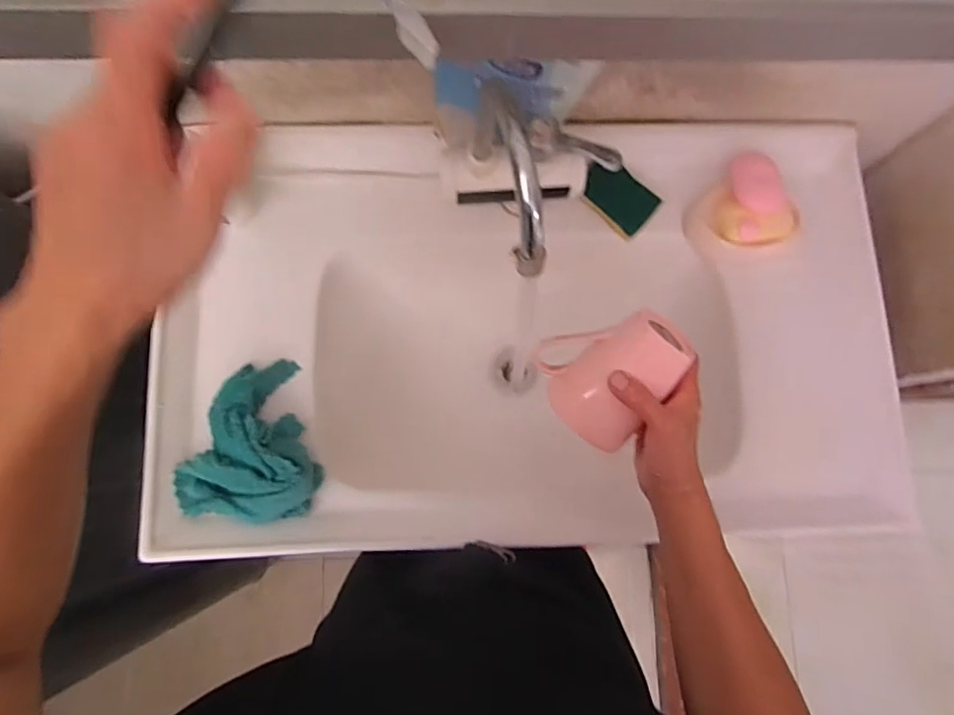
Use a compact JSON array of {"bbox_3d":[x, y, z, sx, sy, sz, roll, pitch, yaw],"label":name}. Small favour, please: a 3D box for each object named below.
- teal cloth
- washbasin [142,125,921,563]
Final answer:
[{"bbox_3d":[-0.232,0.083,0.579,0.138,0.042,0.161,5,80,-2],"label":"teal cloth"},{"bbox_3d":[0.055,-0.015,0.696,0.810,0.181,0.476,-5,81,-3],"label":"washbasin"}]

